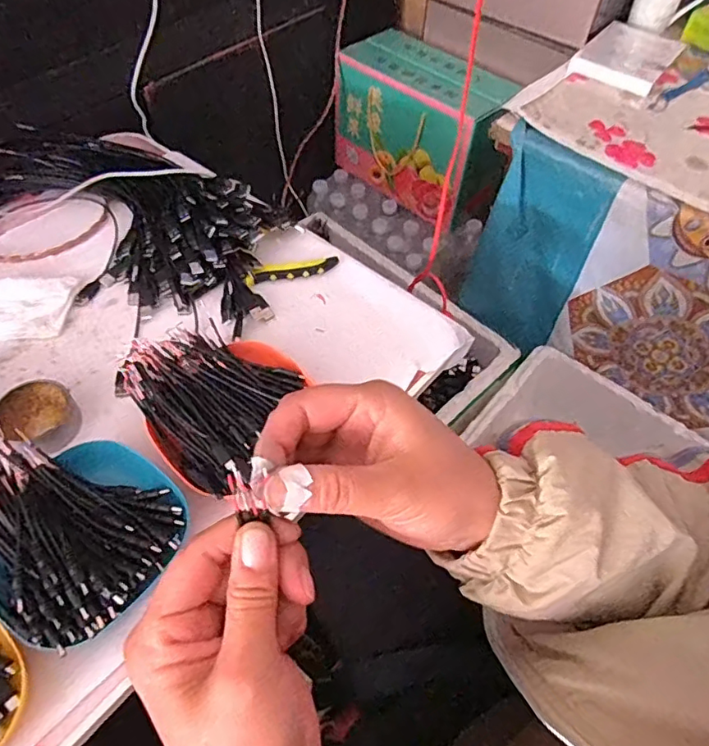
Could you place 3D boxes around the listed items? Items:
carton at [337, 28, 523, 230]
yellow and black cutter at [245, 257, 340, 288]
[{"bbox_3d":[0.139,-0.472,1.079,0.347,0.242,0.153,37,61,21],"label":"carton"},{"bbox_3d":[-0.068,-0.113,0.605,0.103,0.009,0.023,-13,57,-12],"label":"yellow and black cutter"}]

